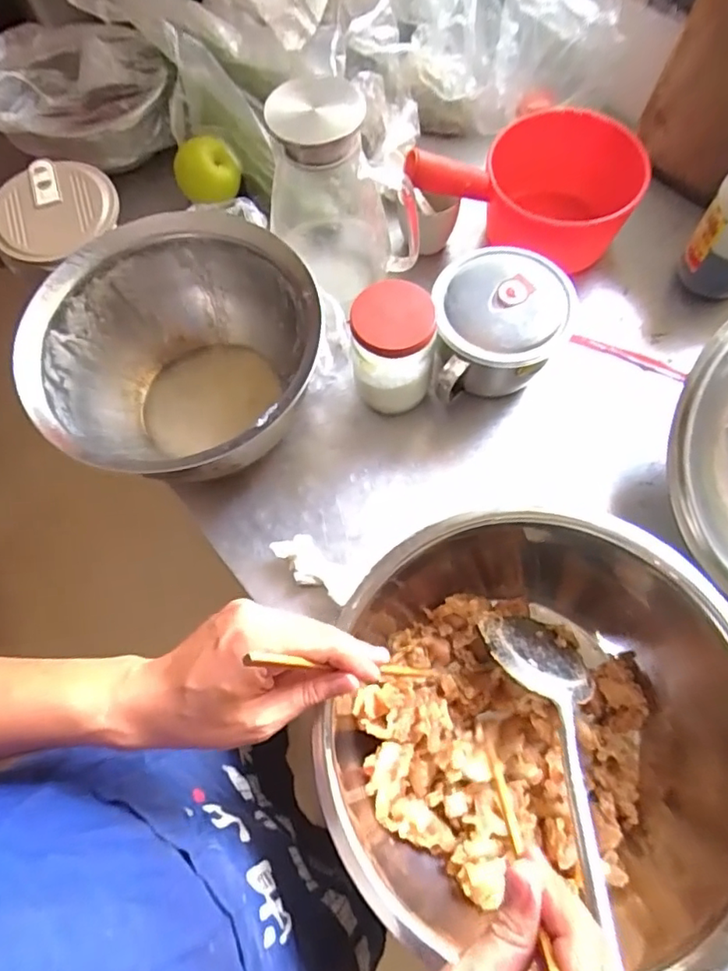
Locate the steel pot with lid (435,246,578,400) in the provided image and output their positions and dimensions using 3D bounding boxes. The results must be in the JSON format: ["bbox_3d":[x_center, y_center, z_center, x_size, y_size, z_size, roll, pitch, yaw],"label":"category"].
[{"bbox_3d":[0.144,-0.173,0.632,0.152,0.111,0.141,-13,69,-2],"label":"steel pot with lid"}]

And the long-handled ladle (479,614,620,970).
[{"bbox_3d":[0.158,0.272,0.408,0.087,0.071,0.400,-4,47,2],"label":"long-handled ladle"}]

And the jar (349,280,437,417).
[{"bbox_3d":[0.031,-0.139,0.604,0.085,0.137,0.075,7,69,6],"label":"jar"}]

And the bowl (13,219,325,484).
[{"bbox_3d":[-0.180,-0.121,0.600,0.271,0.145,0.271,-1,69,3],"label":"bowl"}]

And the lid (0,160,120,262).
[{"bbox_3d":[-0.367,-0.319,0.670,0.145,0.024,0.127,-9,83,-2],"label":"lid"}]

